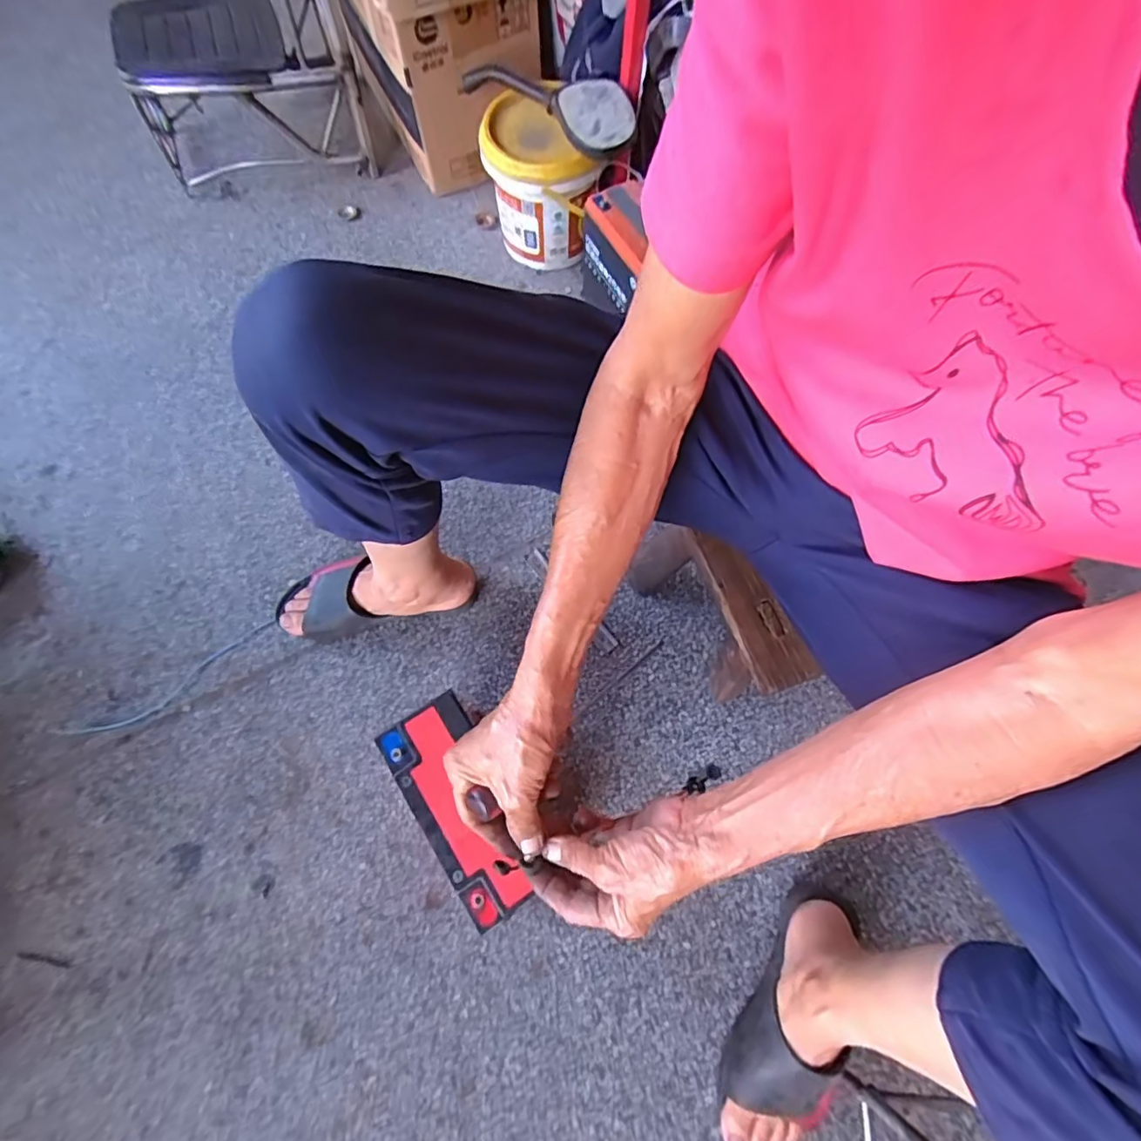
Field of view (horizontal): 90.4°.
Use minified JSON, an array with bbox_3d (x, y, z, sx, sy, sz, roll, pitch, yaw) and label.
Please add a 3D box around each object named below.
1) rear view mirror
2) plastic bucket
[{"bbox_3d":[-0.027,-0.628,0.752,0.281,0.050,0.079,36,73,11],"label":"rear view mirror"},{"bbox_3d":[-0.047,-0.556,0.827,0.142,0.197,0.142,-11,70,-6],"label":"plastic bucket"}]

